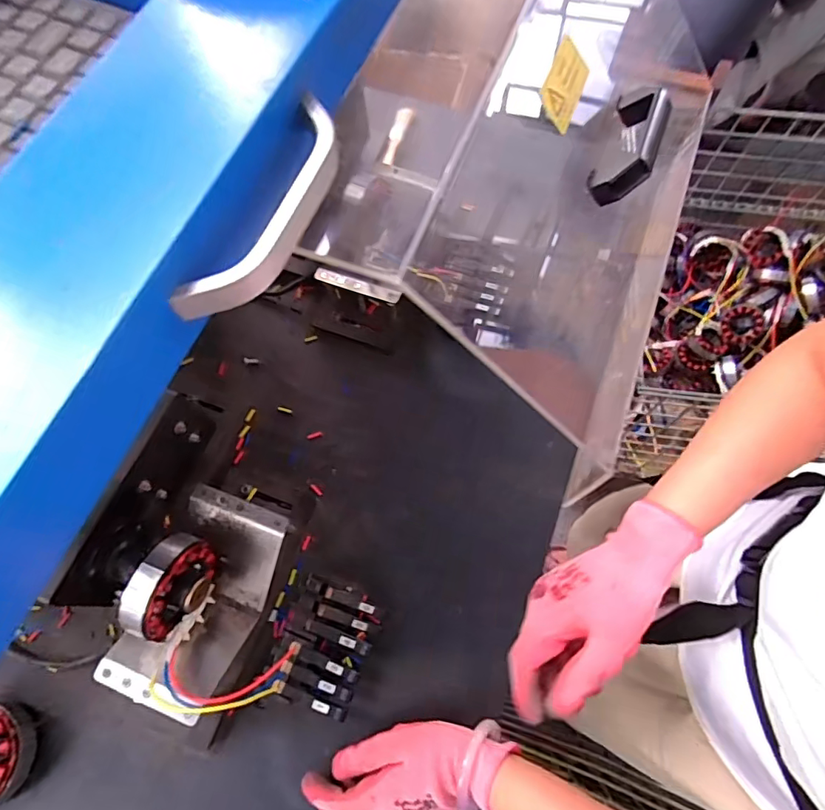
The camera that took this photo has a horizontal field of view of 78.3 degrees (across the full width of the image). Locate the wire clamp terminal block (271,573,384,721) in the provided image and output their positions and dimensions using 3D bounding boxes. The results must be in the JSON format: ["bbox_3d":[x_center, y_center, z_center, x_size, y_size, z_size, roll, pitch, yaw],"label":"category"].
[{"bbox_3d":[-0.077,0.223,0.474,0.072,0.038,0.104,14,71,8],"label":"wire clamp terminal block"}]

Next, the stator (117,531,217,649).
[{"bbox_3d":[-0.205,0.158,0.440,0.053,0.075,0.089,19,71,9],"label":"stator"}]

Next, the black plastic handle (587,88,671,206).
[{"bbox_3d":[0.170,-0.202,0.397,0.045,0.026,0.100,7,63,31],"label":"black plastic handle"}]

